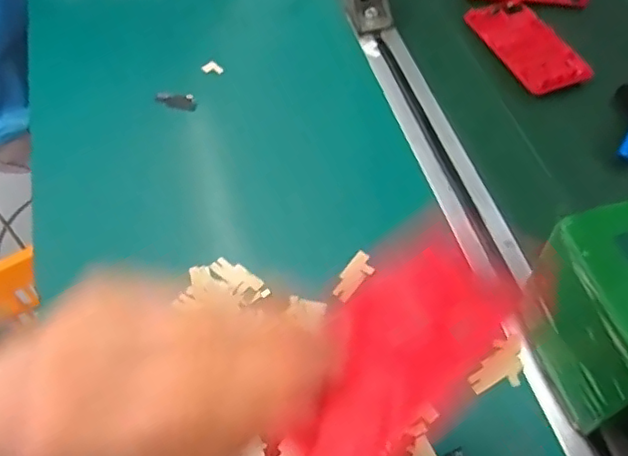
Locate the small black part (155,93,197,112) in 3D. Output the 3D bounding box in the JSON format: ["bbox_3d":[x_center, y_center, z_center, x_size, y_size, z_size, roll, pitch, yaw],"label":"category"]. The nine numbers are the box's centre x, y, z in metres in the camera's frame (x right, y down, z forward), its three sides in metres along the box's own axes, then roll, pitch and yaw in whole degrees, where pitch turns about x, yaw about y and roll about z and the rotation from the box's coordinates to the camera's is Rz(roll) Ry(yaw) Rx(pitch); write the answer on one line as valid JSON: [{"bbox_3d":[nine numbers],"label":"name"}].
[{"bbox_3d":[-0.123,-0.114,0.527,0.036,0.015,0.009,8,57,-10],"label":"small black part"}]

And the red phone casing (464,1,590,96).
[{"bbox_3d":[0.193,-0.168,0.533,0.059,0.010,0.117,-23,60,-13],"label":"red phone casing"}]

